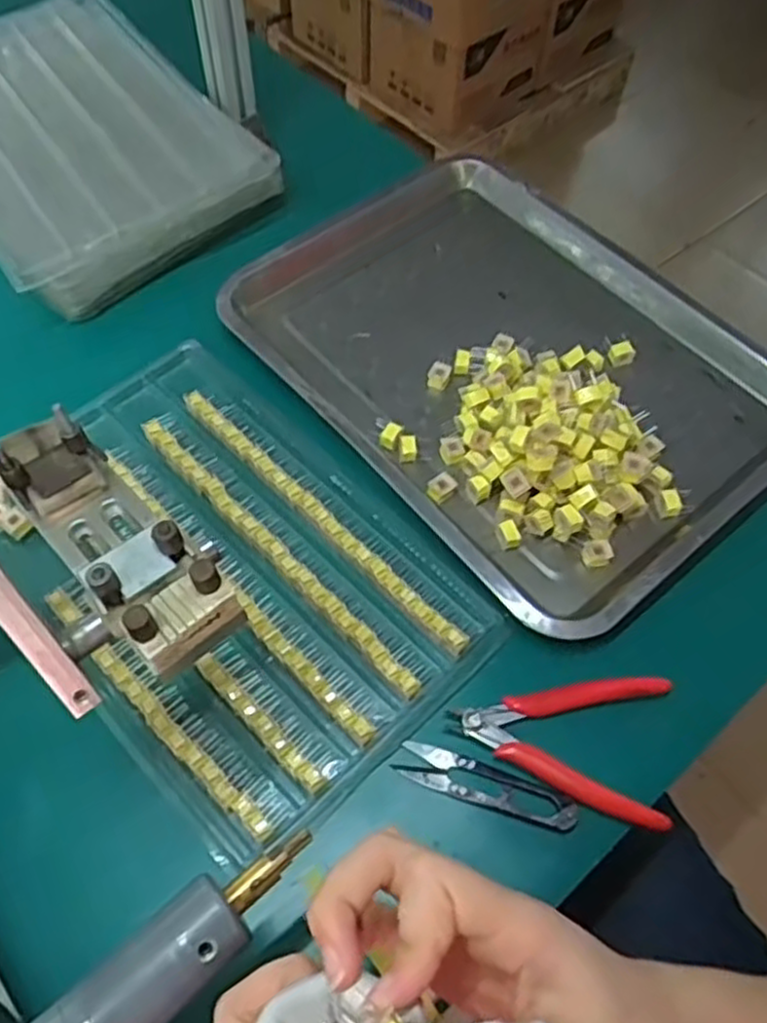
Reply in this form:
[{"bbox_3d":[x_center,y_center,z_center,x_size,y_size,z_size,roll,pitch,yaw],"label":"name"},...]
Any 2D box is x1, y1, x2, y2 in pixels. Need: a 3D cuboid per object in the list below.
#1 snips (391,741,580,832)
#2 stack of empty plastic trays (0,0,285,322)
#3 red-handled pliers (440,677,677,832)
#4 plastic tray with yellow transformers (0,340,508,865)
[{"bbox_3d":[0.057,0.152,0.418,0.100,0.007,0.022,19,60,8],"label":"snips"},{"bbox_3d":[-0.269,-0.313,0.643,0.226,0.067,0.324,-37,67,-22],"label":"stack of empty plastic trays"},{"bbox_3d":[0.100,0.128,0.429,0.119,0.014,0.081,9,59,2],"label":"red-handled pliers"},{"bbox_3d":[-0.105,0.030,0.481,0.201,0.020,0.319,-38,68,-22],"label":"plastic tray with yellow transformers"}]

